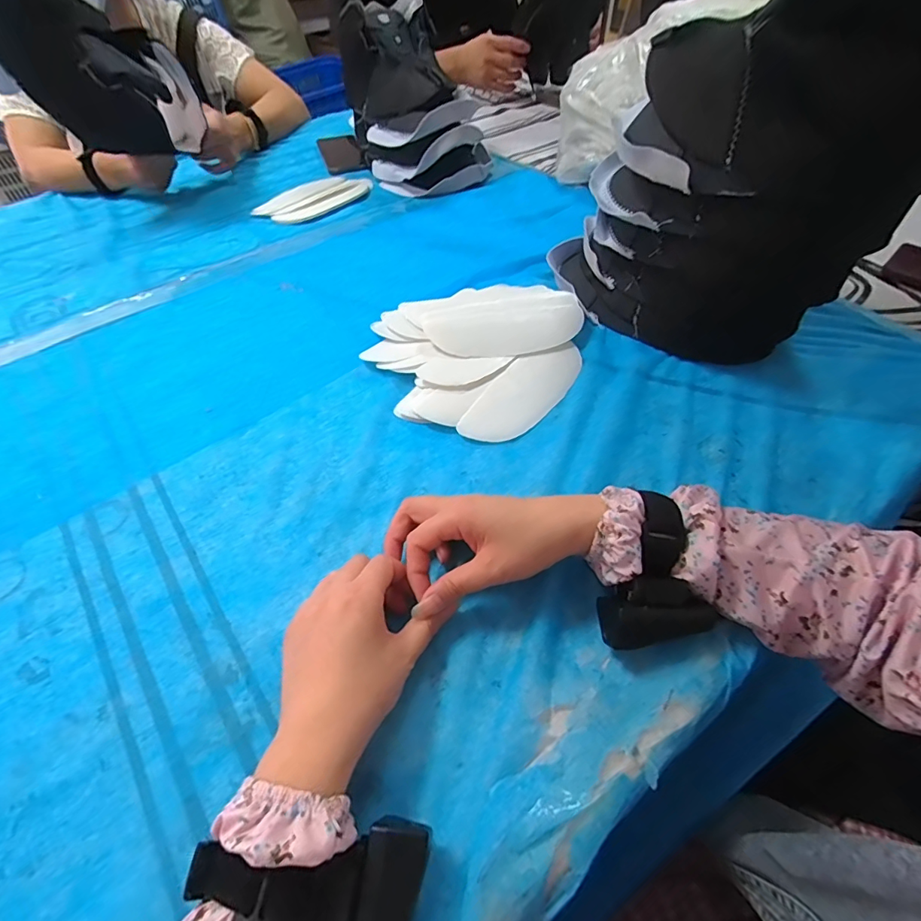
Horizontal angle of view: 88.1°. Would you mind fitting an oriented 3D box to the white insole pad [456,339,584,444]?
[{"bbox_3d":[0.066,-0.071,0.477,0.063,0.006,0.161,37,62,17],"label":"white insole pad"}]

